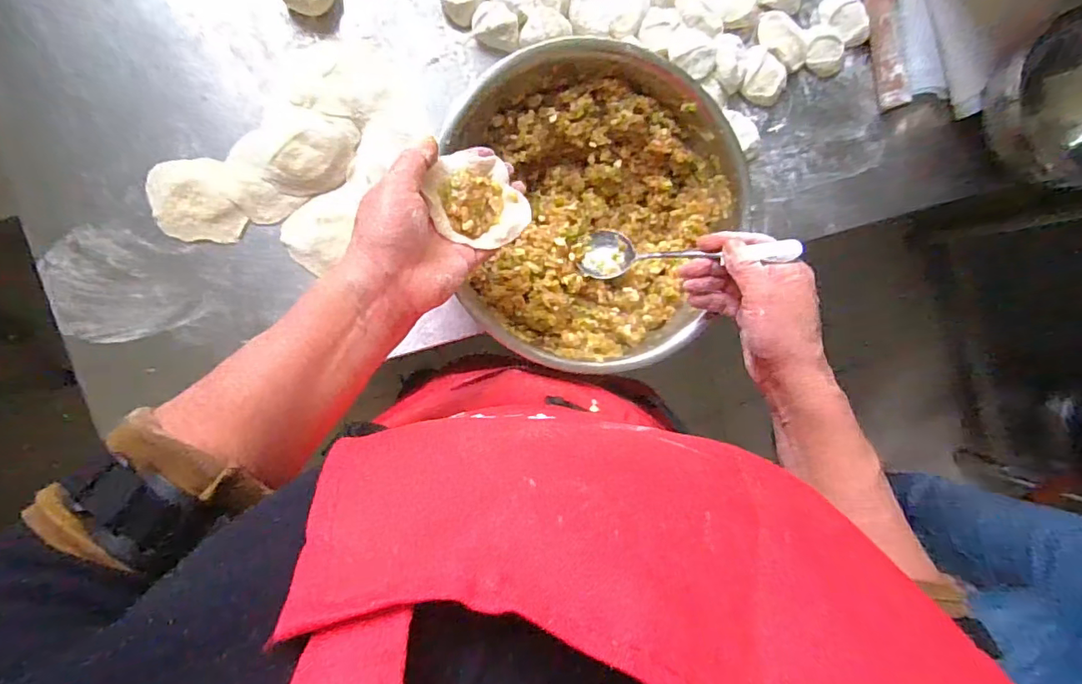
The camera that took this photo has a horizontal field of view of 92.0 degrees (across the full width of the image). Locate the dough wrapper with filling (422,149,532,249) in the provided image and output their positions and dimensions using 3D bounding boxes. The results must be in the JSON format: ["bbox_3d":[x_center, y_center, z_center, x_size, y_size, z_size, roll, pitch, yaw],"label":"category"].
[{"bbox_3d":[-0.043,-0.099,0.362,0.058,0.016,0.068,-34,96,-6],"label":"dough wrapper with filling"}]

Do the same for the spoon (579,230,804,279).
[{"bbox_3d":[0.108,-0.073,0.409,0.170,0.023,0.041,2,92,35],"label":"spoon"}]

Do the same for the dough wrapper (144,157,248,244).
[{"bbox_3d":[-0.296,-0.122,0.449,0.072,0.008,0.070,-4,92,-8],"label":"dough wrapper"}]

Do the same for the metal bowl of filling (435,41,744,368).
[{"bbox_3d":[0.049,-0.109,0.455,0.233,0.076,0.250,-8,93,-8],"label":"metal bowl of filling"}]

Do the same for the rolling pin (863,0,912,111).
[{"bbox_3d":[0.341,-0.351,0.524,0.021,0.024,0.226,-13,95,-9],"label":"rolling pin"}]

